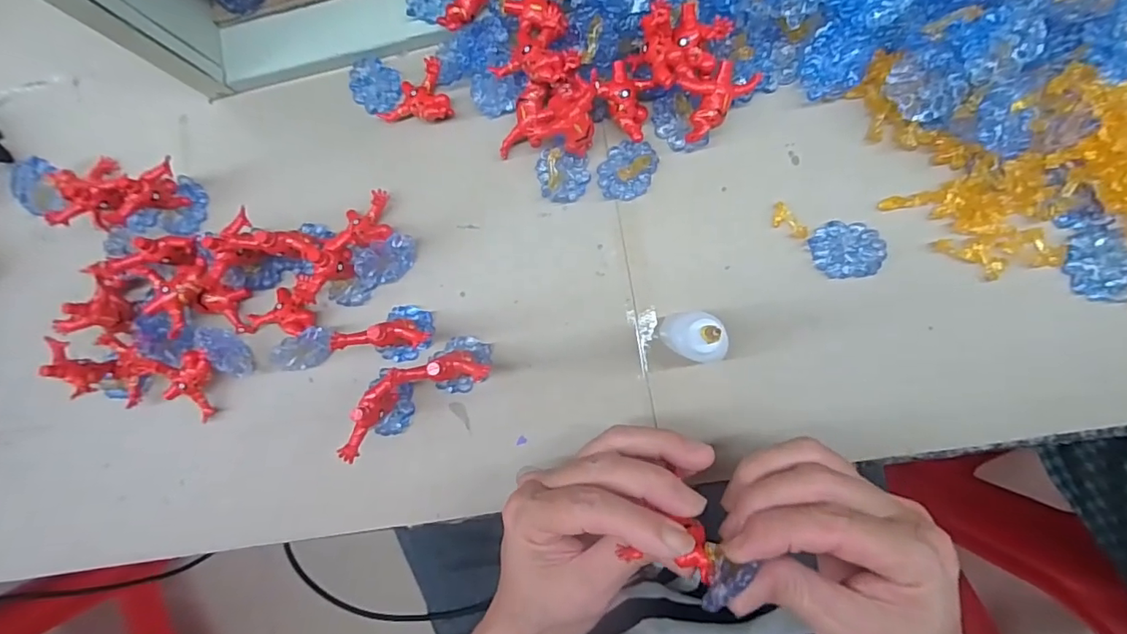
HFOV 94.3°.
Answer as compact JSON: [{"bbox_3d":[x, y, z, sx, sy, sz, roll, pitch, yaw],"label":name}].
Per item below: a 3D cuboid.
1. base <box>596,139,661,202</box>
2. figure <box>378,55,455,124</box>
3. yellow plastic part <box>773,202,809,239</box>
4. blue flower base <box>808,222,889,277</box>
[{"bbox_3d":[0.036,-0.085,0.301,0.031,0.011,0.034,0,87,8],"label":"base"},{"bbox_3d":[-0.094,-0.135,0.323,0.045,0.014,0.036,-12,85,7],"label":"figure"},{"bbox_3d":[0.125,-0.052,0.292,0.011,0.005,0.024,-41,85,6],"label":"yellow plastic part"},{"bbox_3d":[0.155,-0.037,0.285,0.036,0.005,0.031,0,87,8],"label":"blue flower base"}]

